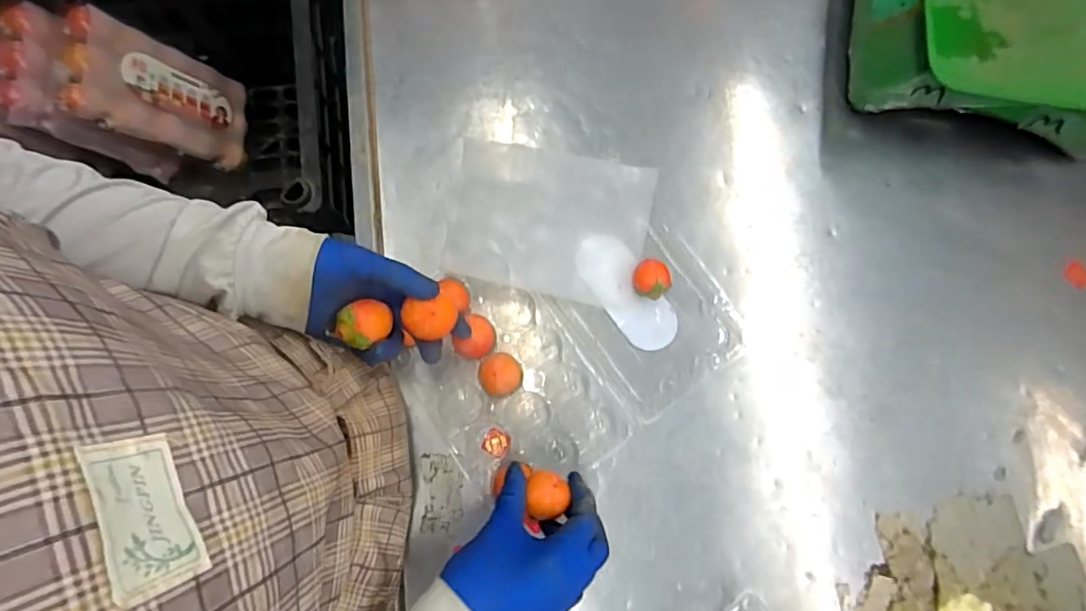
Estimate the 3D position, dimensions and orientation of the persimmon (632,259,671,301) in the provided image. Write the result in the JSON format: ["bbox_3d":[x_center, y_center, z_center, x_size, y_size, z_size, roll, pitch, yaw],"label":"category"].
[{"bbox_3d":[0.105,-0.024,0.545,0.036,0.034,0.034,0,77,0],"label":"persimmon"}]

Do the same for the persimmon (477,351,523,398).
[{"bbox_3d":[-0.039,0.065,0.520,0.037,0.040,0.038,1,79,-2],"label":"persimmon"}]

